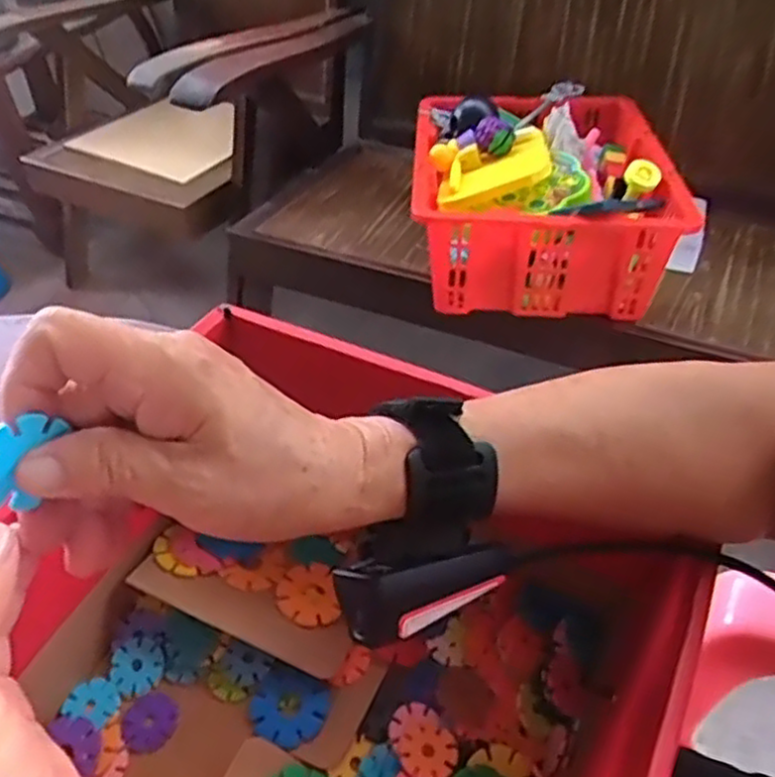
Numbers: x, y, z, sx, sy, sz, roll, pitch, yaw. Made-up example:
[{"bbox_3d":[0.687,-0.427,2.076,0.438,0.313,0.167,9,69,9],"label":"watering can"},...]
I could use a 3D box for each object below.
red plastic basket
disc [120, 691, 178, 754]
[{"bbox_3d":[0.215,-0.299,1.067,0.346,0.158,0.428,-2,45,2],"label":"red plastic basket"},{"bbox_3d":[-0.136,0.190,0.417,0.031,0.004,0.032,-2,45,2],"label":"disc"}]

